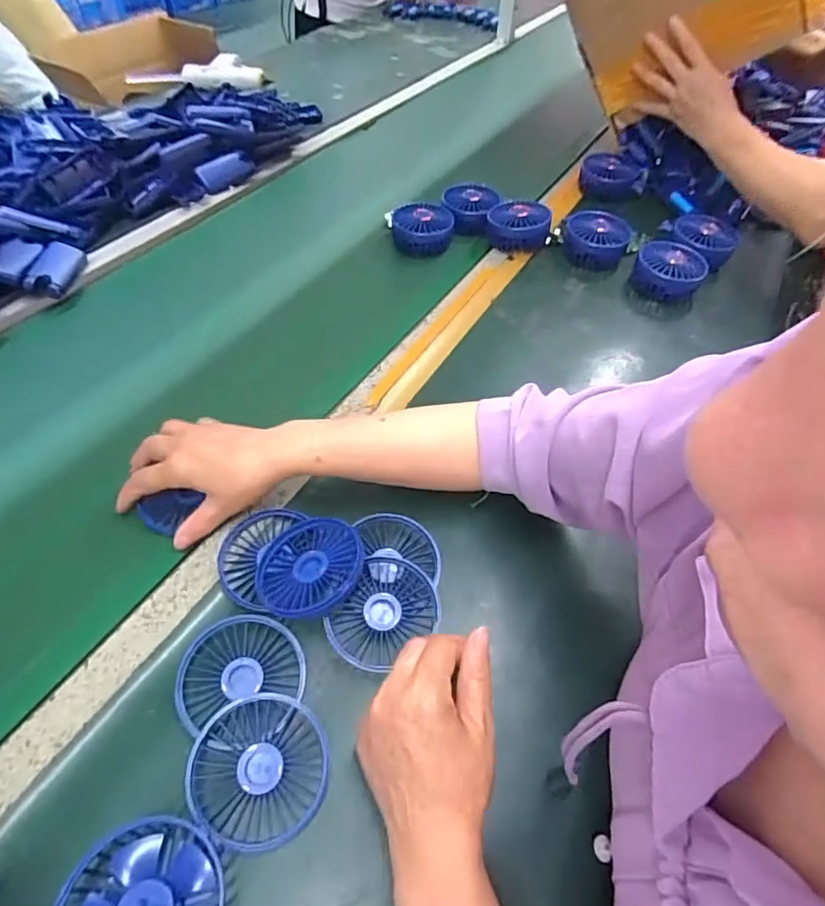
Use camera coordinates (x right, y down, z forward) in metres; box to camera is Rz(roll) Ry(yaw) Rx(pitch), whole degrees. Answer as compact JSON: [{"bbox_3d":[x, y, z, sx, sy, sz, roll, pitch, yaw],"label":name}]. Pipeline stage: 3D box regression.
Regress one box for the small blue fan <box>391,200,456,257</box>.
[{"bbox_3d":[0.015,-0.316,0.769,0.089,0.056,0.077,1,51,-2],"label":"small blue fan"}]

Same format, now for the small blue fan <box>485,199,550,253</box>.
[{"bbox_3d":[0.148,-0.319,0.759,0.086,0.049,0.079,6,51,2],"label":"small blue fan"}]

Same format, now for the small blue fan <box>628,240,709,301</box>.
[{"bbox_3d":[0.341,-0.242,0.715,0.087,0.042,0.090,26,54,18],"label":"small blue fan"}]

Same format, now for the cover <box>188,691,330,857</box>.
[{"bbox_3d":[-0.102,0.211,0.360,0.087,0.024,0.084,5,54,-13],"label":"cover"}]

